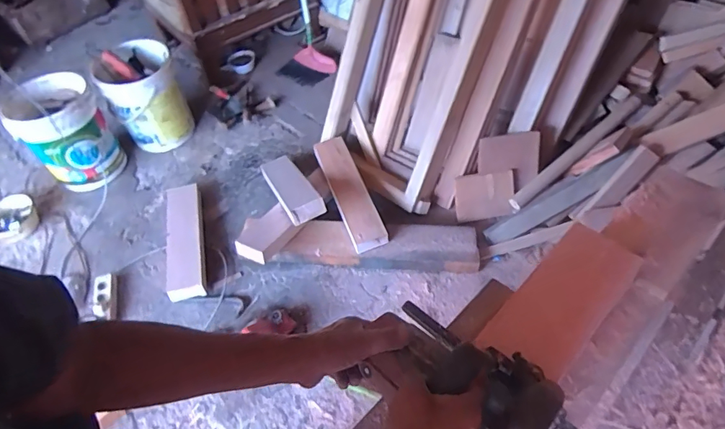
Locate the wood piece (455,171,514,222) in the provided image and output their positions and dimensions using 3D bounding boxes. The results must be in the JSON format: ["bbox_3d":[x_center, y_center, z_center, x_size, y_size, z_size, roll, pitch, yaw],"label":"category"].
[{"bbox_3d":[0.438,-0.065,1.660,0.204,0.015,0.157,-6,94,18],"label":"wood piece"}]

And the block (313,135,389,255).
[{"bbox_3d":[-0.059,-0.086,1.696,0.132,0.084,0.510,-18,53,-11],"label":"block"}]

